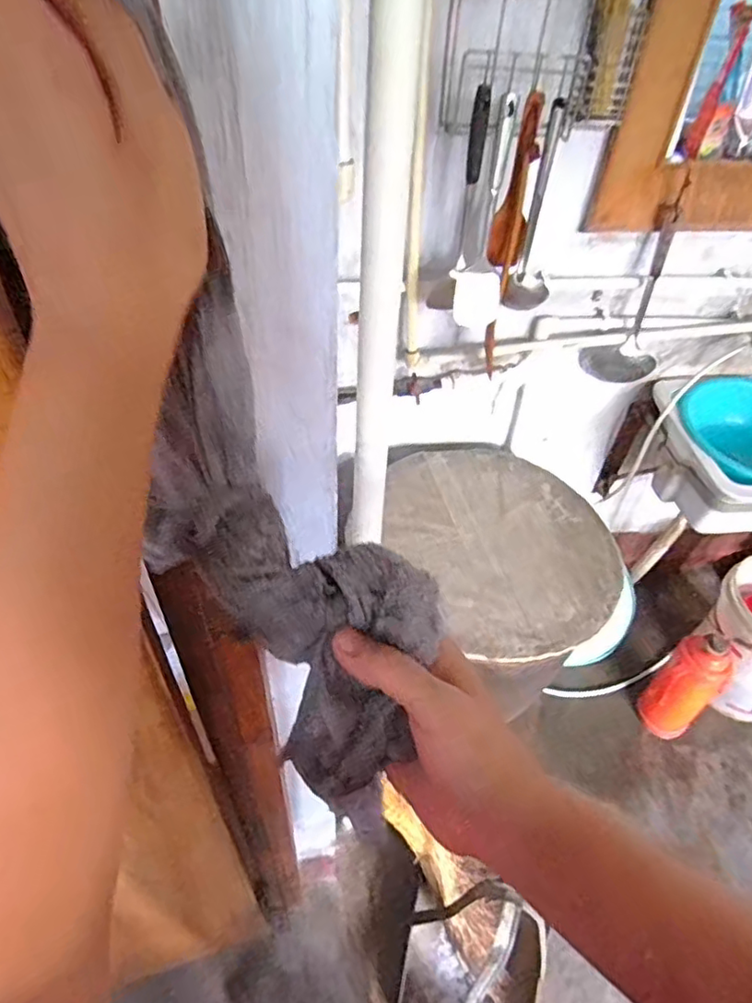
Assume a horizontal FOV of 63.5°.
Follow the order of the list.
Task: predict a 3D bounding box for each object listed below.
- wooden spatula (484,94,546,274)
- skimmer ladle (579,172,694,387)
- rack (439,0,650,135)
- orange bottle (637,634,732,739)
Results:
[{"bbox_3d":[0.212,-0.477,0.928,0.067,0.241,0.015,-8,47,-10],"label":"wooden spatula"},{"bbox_3d":[0.504,-0.382,1.169,0.147,0.349,0.056,15,47,11],"label":"skimmer ladle"},{"bbox_3d":[0.246,-0.645,0.840,0.281,0.220,0.106,-1,46,-5],"label":"rack"},{"bbox_3d":[0.739,0.437,1.451,0.115,0.318,0.126,-31,55,-29],"label":"orange bottle"}]

